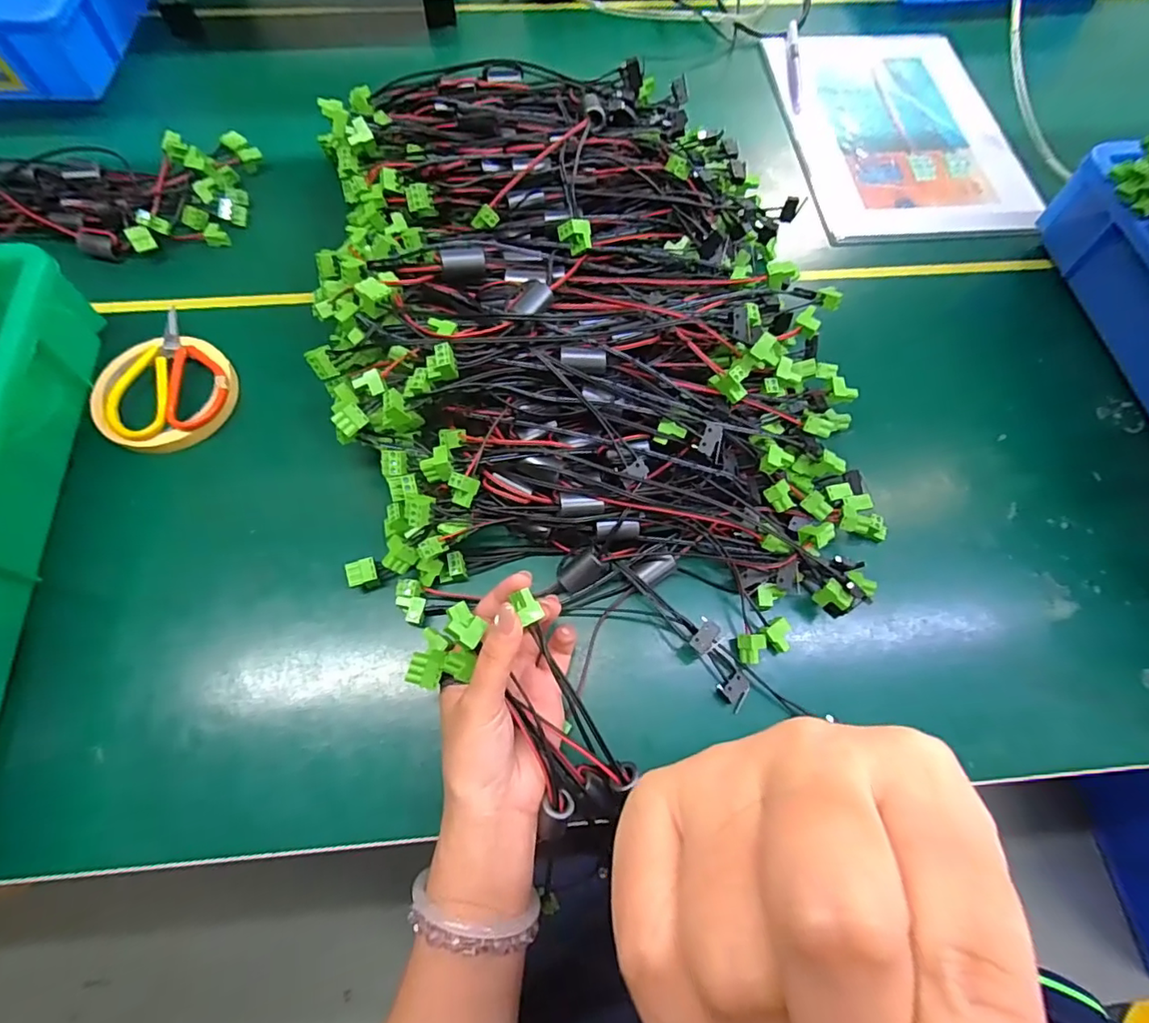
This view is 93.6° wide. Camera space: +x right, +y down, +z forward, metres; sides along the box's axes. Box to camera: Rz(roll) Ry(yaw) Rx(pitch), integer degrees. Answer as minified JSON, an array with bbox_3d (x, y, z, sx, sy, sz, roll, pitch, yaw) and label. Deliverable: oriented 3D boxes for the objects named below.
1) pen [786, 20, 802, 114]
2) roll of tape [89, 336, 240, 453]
[{"bbox_3d":[0.235,-0.477,0.576,0.013,0.008,0.143,7,67,2],"label":"pen"},{"bbox_3d":[-0.300,-0.087,0.400,0.091,0.018,0.091,0,67,-1],"label":"roll of tape"}]

